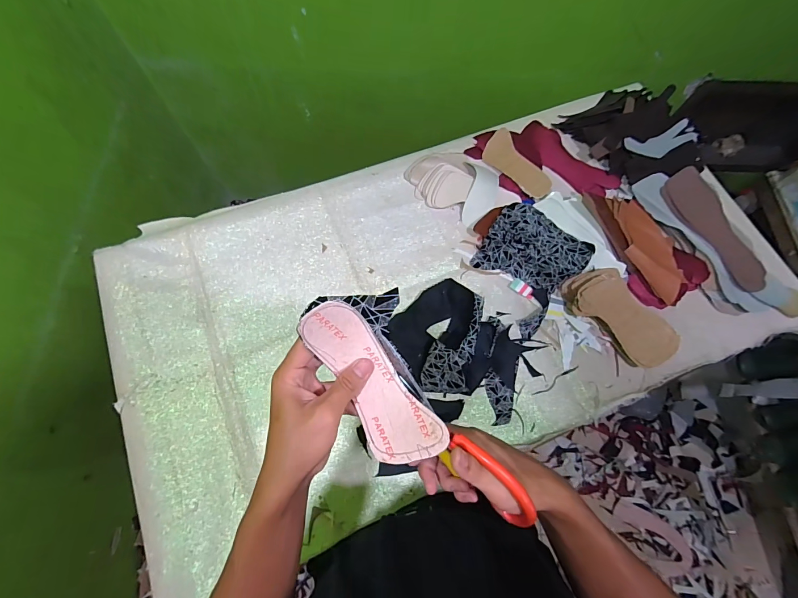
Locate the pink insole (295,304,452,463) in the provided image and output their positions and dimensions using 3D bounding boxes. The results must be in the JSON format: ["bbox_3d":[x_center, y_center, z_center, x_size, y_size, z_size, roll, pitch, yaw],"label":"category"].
[{"bbox_3d":[-0.026,0.069,0.301,0.054,0.052,0.145,-35,91,-14],"label":"pink insole"}]

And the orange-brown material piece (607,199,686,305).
[{"bbox_3d":[0.467,-0.098,0.671,0.087,0.020,0.211,-8,71,-5],"label":"orange-brown material piece"}]

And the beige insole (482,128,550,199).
[{"bbox_3d":[0.236,-0.270,0.733,0.068,0.010,0.166,-35,73,12],"label":"beige insole"}]

